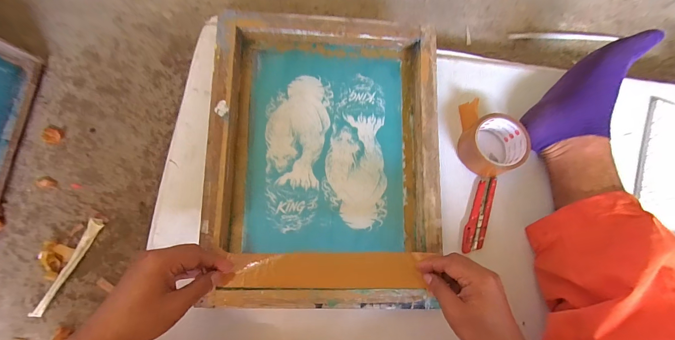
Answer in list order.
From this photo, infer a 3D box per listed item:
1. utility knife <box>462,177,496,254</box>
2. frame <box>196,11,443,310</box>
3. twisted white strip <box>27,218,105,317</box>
[{"bbox_3d":[0.233,0.074,0.487,0.028,0.022,0.129,19,81,-2],"label":"utility knife"},{"bbox_3d":[-0.017,-0.020,0.463,0.346,0.049,0.436,2,82,-4],"label":"frame"},{"bbox_3d":[-0.454,0.163,0.492,0.023,0.011,0.170,29,81,0],"label":"twisted white strip"}]

